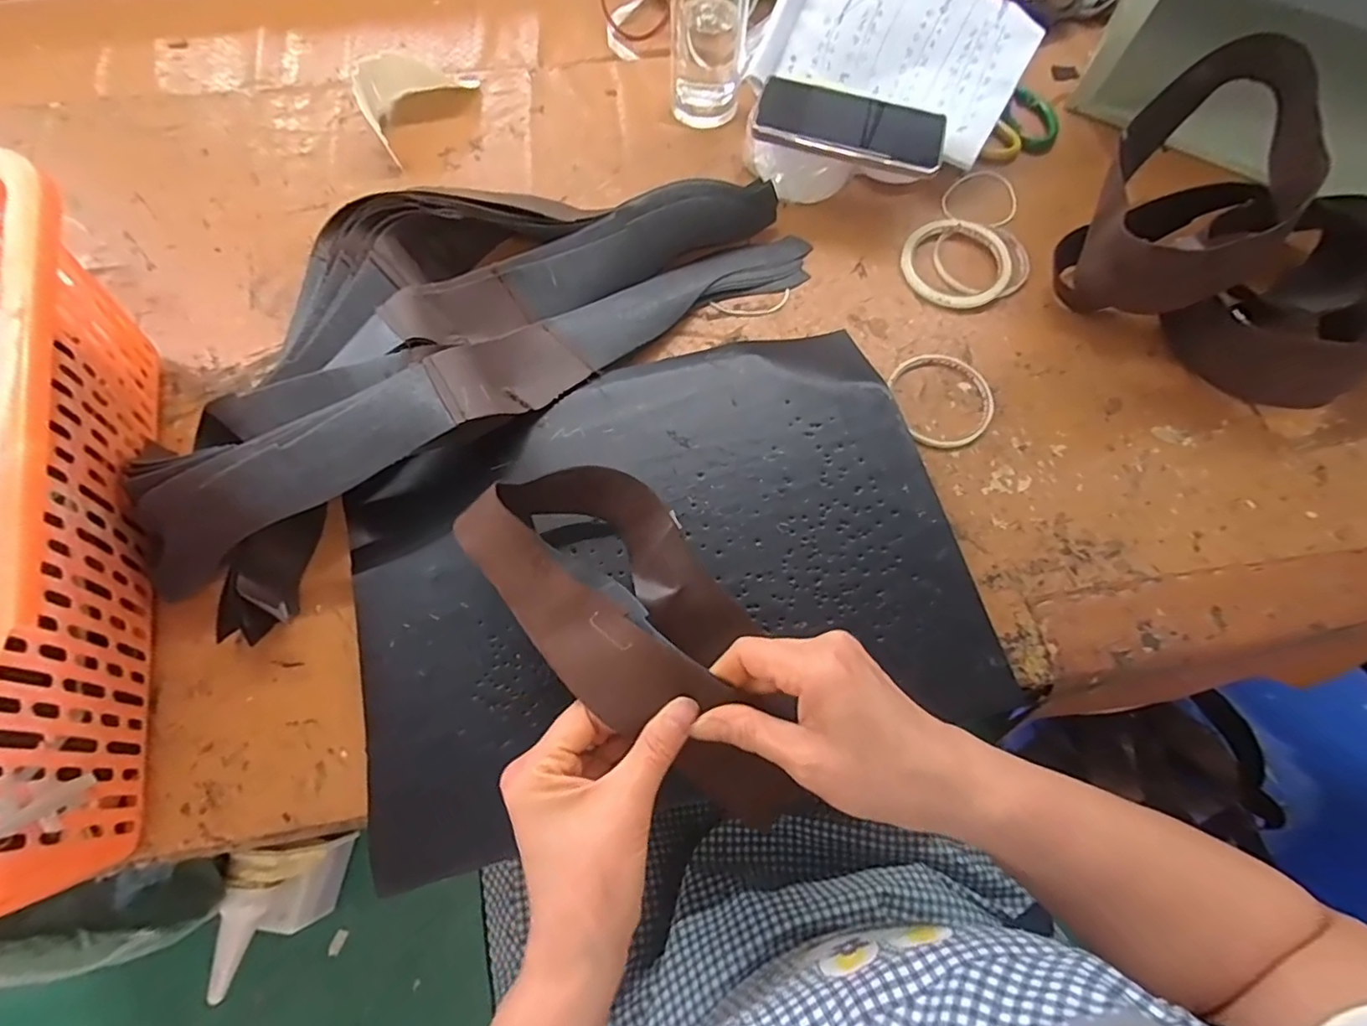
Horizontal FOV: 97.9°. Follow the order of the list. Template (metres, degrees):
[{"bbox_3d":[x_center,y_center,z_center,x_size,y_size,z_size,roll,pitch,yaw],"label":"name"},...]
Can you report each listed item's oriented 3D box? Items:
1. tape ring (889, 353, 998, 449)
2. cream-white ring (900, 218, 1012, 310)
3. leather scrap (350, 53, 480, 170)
[{"bbox_3d":[0.211,-0.092,0.487,0.086,0.006,0.085,0,69,0],"label":"tape ring"},{"bbox_3d":[0.247,-0.226,0.537,0.093,0.012,0.093,0,68,-1],"label":"cream-white ring"},{"bbox_3d":[-0.272,-0.412,0.577,0.077,0.049,0.130,28,70,10],"label":"leather scrap"}]

